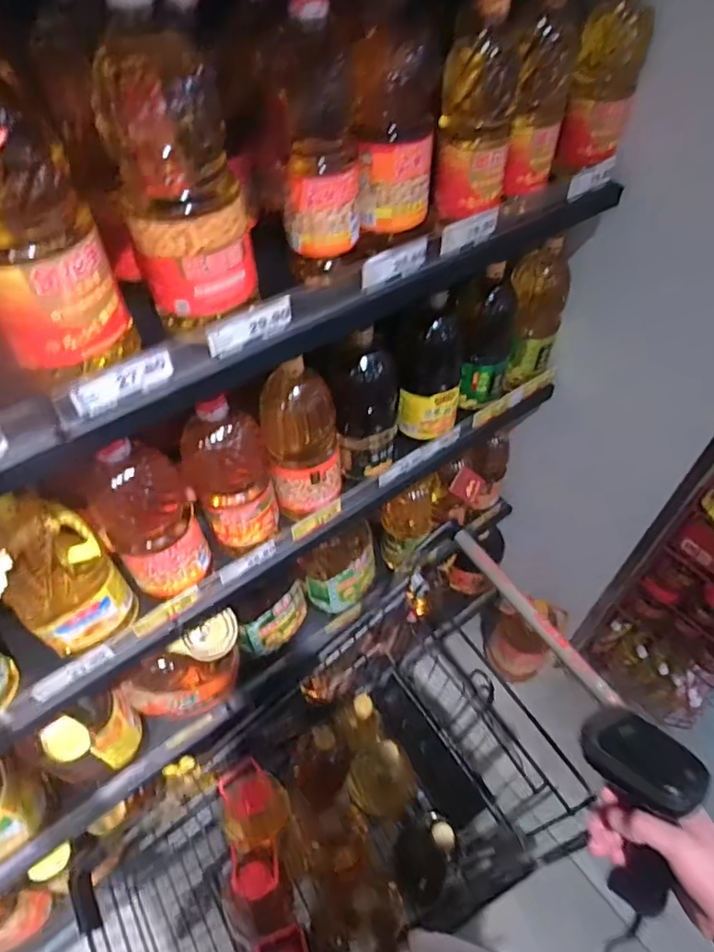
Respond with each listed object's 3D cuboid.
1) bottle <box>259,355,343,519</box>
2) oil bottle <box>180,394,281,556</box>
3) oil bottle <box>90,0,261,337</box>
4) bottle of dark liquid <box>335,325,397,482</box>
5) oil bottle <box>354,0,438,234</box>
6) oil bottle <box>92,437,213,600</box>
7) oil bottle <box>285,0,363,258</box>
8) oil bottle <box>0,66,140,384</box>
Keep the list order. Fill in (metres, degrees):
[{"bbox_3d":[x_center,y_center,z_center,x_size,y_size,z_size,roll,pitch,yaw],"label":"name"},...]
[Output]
[{"bbox_3d":[-0.075,-0.050,0.789,0.109,0.236,0.084,-17,54,-13],"label":"bottle"},{"bbox_3d":[-0.168,0.006,0.754,0.104,0.248,0.081,-15,54,-11],"label":"oil bottle"},{"bbox_3d":[-0.154,-0.249,0.486,0.104,0.249,0.095,-11,53,-8],"label":"oil bottle"},{"bbox_3d":[0.015,-0.103,0.827,0.099,0.229,0.096,1,52,1],"label":"bottle of dark liquid"},{"bbox_3d":[0.041,-0.376,0.582,0.087,0.237,0.078,5,53,4],"label":"oil bottle"},{"bbox_3d":[-0.255,0.050,0.688,0.104,0.234,0.091,-30,58,-21],"label":"oil bottle"},{"bbox_3d":[-0.035,-0.320,0.551,0.079,0.230,0.070,1,52,1],"label":"oil bottle"},{"bbox_3d":[-0.261,-0.197,0.437,0.093,0.248,0.108,4,53,3],"label":"oil bottle"}]

